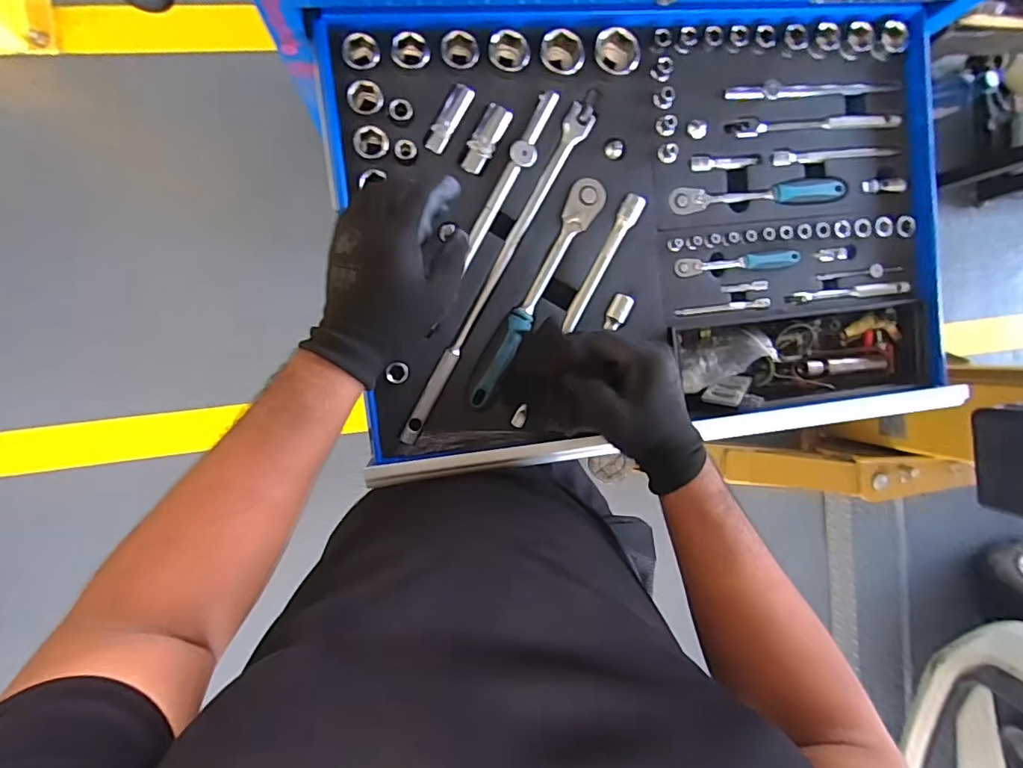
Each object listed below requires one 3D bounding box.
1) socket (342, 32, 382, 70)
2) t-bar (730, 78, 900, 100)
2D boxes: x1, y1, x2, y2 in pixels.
[{"bbox_3d":[-0.131,-0.289,0.456,0.030,0.026,0.025,11,92,-9],"label":"socket"},{"bbox_3d":[0.305,-0.301,0.519,0.190,0.008,0.022,-9,95,-8],"label":"t-bar"}]

